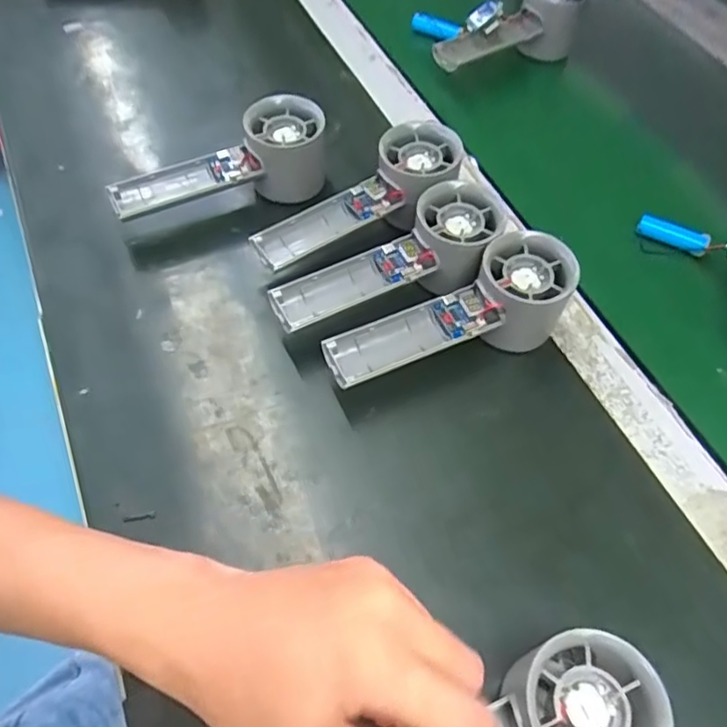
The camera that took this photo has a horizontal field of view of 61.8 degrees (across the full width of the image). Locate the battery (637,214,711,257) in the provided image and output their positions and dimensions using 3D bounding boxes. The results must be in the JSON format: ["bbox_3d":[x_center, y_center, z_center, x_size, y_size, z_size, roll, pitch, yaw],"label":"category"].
[{"bbox_3d":[0.232,-0.096,0.458,0.051,0.016,0.011,25,60,13],"label":"battery"}]

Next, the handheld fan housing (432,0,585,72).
[{"bbox_3d":[0.138,-0.309,0.564,0.160,0.054,0.046,-29,64,-19],"label":"handheld fan housing"}]

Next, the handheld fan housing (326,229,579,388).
[{"bbox_3d":[0.051,-0.027,0.379,0.156,0.067,0.051,-16,60,-12],"label":"handheld fan housing"}]

